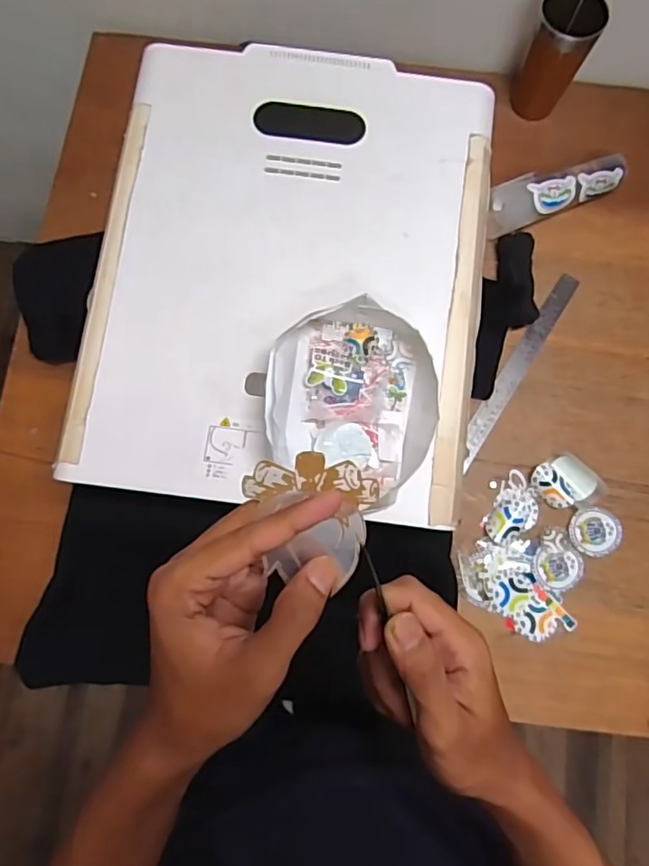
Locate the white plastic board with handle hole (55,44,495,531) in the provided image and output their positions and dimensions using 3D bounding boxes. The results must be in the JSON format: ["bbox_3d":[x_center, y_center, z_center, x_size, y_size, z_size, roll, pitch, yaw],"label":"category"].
[{"bbox_3d":[-0.033,-0.175,0.593,0.395,0.025,0.493,7,78,1],"label":"white plastic board with handle hole"}]

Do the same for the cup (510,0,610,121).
[{"bbox_3d":[0.306,-0.500,0.759,0.080,0.142,0.066,26,79,5],"label":"cup"}]

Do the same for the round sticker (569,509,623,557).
[{"bbox_3d":[0.338,0.124,0.704,0.061,0.009,0.059,0,78,-1],"label":"round sticker"}]

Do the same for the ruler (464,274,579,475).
[{"bbox_3d":[0.255,-0.087,0.749,0.028,0.006,0.303,30,80,12],"label":"ruler"}]

